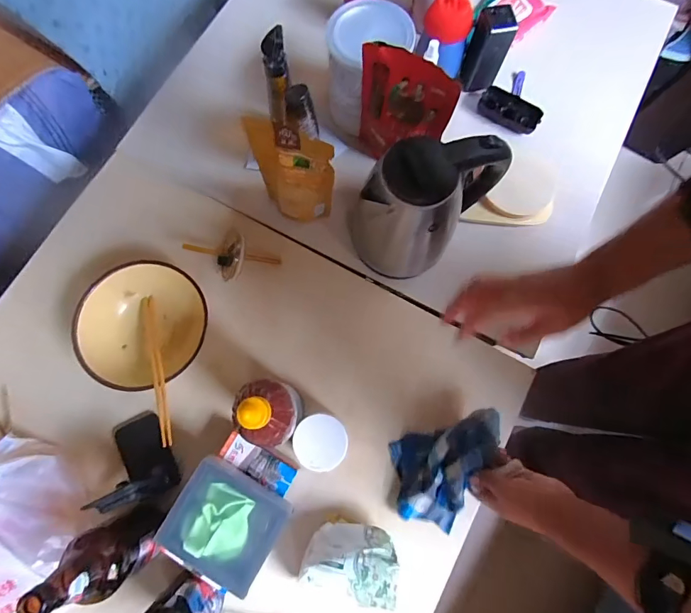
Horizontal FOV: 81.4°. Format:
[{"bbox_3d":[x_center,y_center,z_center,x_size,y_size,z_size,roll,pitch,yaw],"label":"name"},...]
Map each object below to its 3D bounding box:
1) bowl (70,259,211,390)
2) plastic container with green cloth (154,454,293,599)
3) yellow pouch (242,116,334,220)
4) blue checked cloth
[{"bbox_3d":[-0.290,0.031,0.586,0.152,0.080,0.176,-3,77,-2],"label":"bowl"},{"bbox_3d":[-0.149,0.269,0.499,0.134,0.040,0.114,24,78,7],"label":"plastic container with green cloth"},{"bbox_3d":[-0.080,-0.189,0.603,0.119,0.190,0.049,29,78,5],"label":"yellow pouch"},{"bbox_3d":[0.129,0.211,0.558,0.108,0.104,0.172,23,78,7],"label":"blue checked cloth"}]

